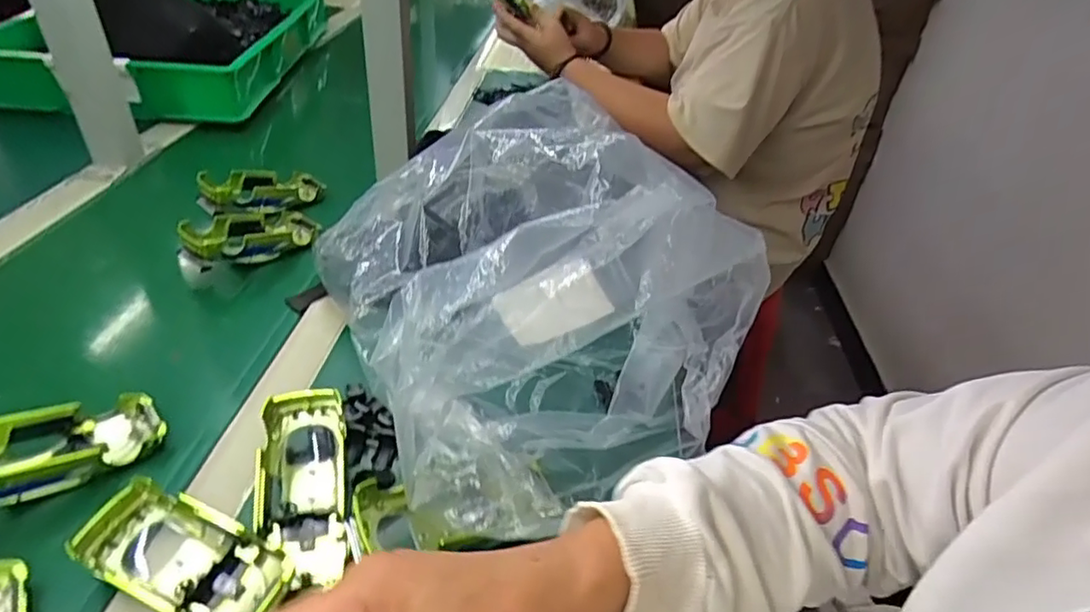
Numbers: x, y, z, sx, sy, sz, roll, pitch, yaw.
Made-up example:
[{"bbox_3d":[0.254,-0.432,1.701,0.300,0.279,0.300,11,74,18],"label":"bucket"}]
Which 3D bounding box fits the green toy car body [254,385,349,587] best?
[{"bbox_3d":[-0.158,0.119,0.396,0.053,0.035,0.121,-6,56,-17],"label":"green toy car body"}]

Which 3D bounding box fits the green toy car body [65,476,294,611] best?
[{"bbox_3d":[-0.204,0.147,0.347,0.135,0.039,0.058,19,39,15],"label":"green toy car body"}]

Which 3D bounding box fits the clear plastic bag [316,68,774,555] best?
[{"bbox_3d":[-0.027,-0.031,0.462,0.261,0.204,0.338,-18,44,-29],"label":"clear plastic bag"}]

